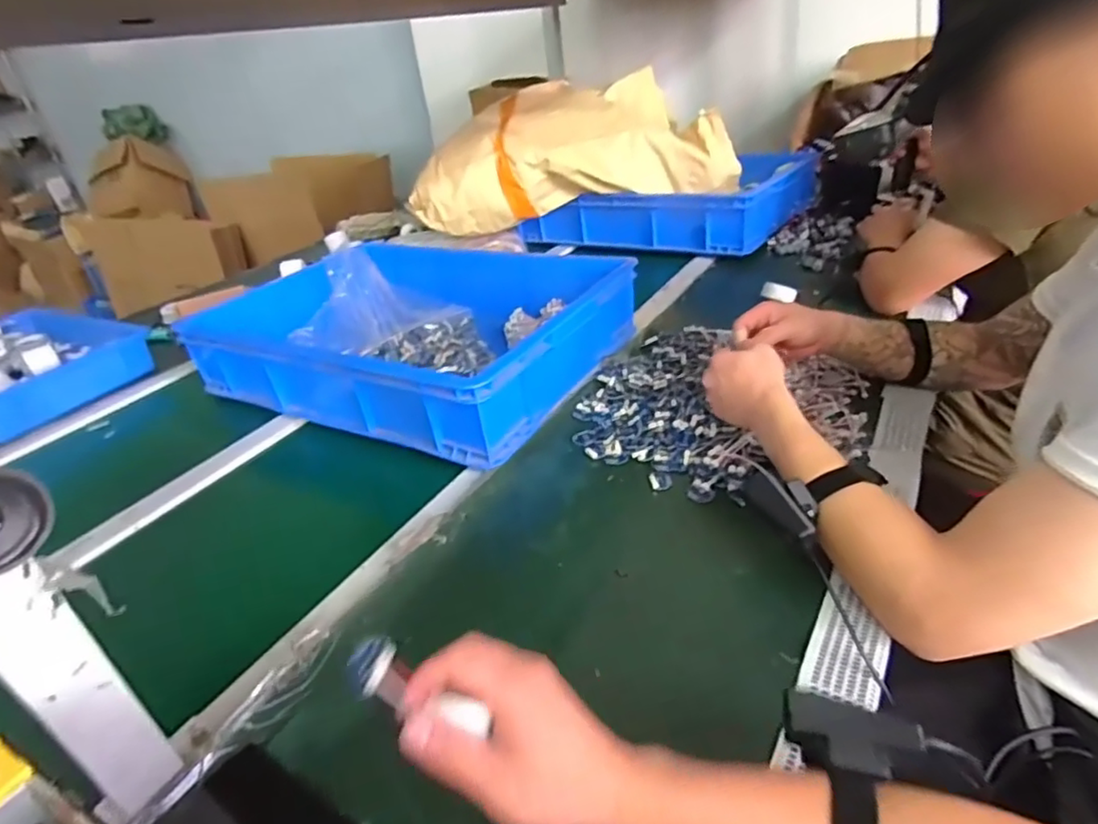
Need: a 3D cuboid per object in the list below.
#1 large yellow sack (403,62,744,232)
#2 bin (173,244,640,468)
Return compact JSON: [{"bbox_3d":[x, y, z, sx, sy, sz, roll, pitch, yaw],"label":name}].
[{"bbox_3d":[0.050,-0.555,1.332,0.672,0.252,0.243,-5,32,3],"label":"large yellow sack"},{"bbox_3d":[-0.187,-0.149,0.953,0.567,0.124,0.471,12,37,28],"label":"bin"}]

